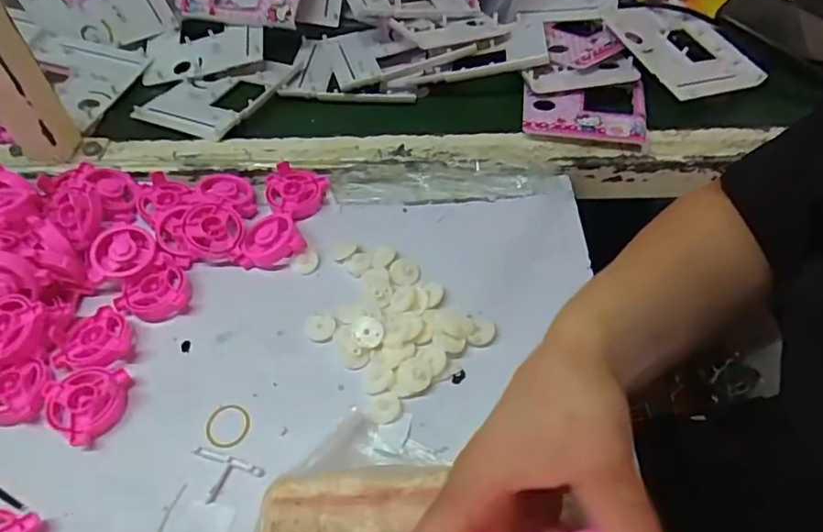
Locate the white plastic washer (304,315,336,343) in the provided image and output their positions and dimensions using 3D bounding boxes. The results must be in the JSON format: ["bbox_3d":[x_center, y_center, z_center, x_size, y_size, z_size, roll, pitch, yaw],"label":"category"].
[{"bbox_3d":[-0.068,0.046,0.432,0.022,0.004,0.022,-5,51,-5],"label":"white plastic washer"}]

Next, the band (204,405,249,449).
[{"bbox_3d":[-0.123,0.107,0.389,0.028,0.004,0.030,1,51,-1],"label":"band"}]

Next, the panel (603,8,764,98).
[{"bbox_3d":[0.278,-0.223,0.589,0.125,0.012,0.146,-11,57,-20],"label":"panel"}]

